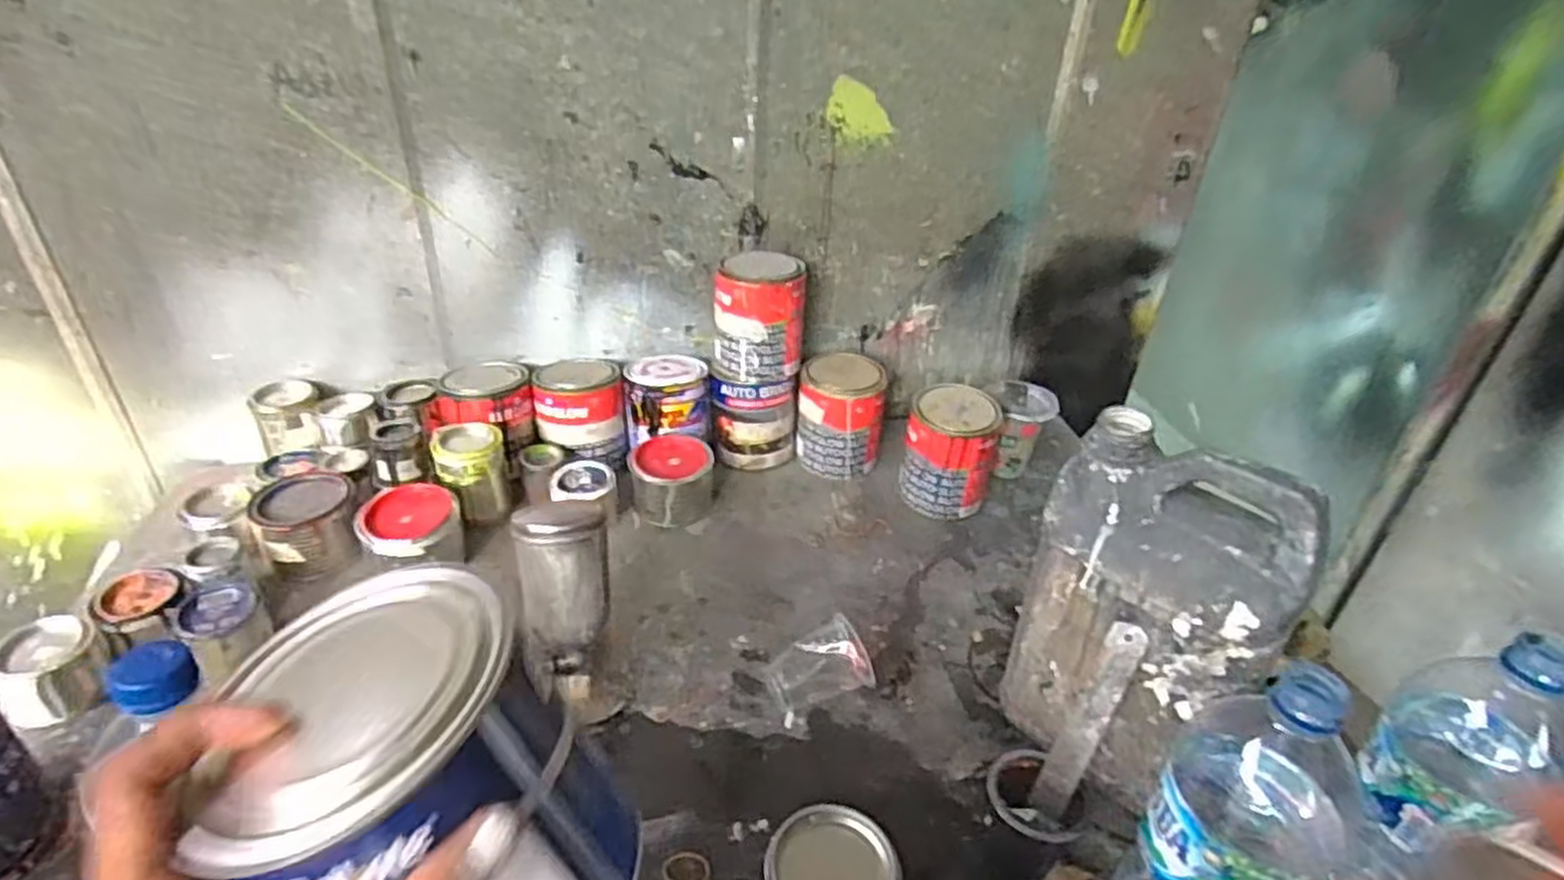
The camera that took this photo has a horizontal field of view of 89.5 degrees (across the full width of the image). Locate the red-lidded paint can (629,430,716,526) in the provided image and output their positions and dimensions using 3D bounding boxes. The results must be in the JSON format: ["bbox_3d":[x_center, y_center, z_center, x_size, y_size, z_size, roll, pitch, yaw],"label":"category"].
[{"bbox_3d":[-0.133,0.041,0.964,0.099,0.080,0.100,3,33,-2],"label":"red-lidded paint can"}]

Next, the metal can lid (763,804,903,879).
[{"bbox_3d":[0.037,0.331,0.620,0.100,0.011,0.089,-10,35,-21],"label":"metal can lid"}]

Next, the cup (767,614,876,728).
[{"bbox_3d":[0.036,0.213,0.745,0.088,0.066,0.066,-13,36,-24],"label":"cup"}]

